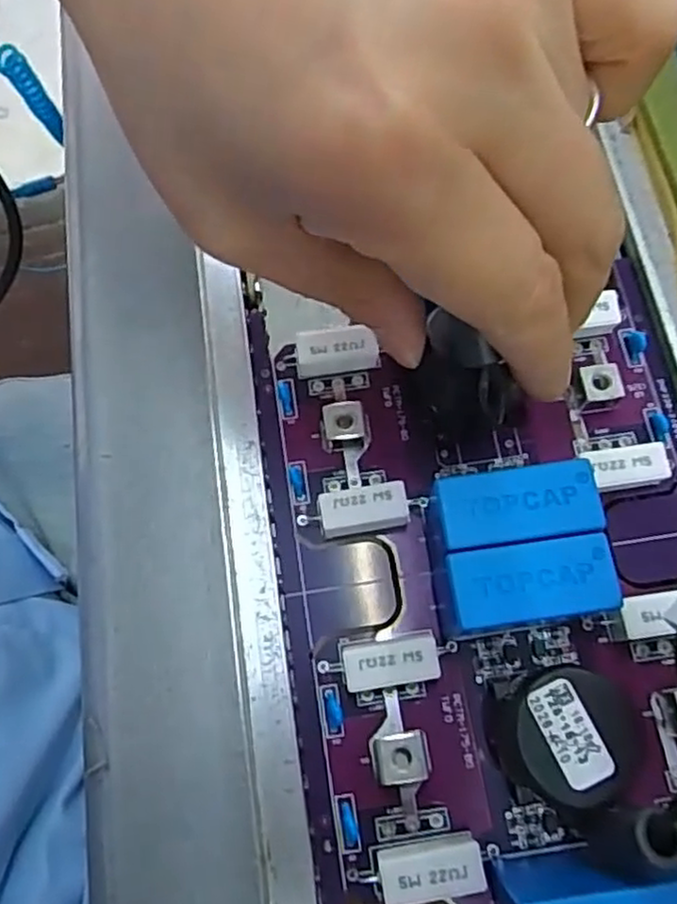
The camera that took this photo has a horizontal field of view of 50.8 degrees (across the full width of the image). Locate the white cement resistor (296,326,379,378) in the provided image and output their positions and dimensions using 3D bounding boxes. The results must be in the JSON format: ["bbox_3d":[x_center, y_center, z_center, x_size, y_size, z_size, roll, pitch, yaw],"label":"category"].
[{"bbox_3d":[-0.001,-0.027,0.194,0.022,0.010,0.009,-8,71,-3],"label":"white cement resistor"}]

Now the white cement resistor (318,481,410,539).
[{"bbox_3d":[0.006,0.015,0.181,0.022,0.011,0.010,-7,71,-3],"label":"white cement resistor"}]

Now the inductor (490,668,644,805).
[{"bbox_3d":[0.049,0.061,0.156,0.026,0.026,0.025,0,71,-1],"label":"inductor"}]

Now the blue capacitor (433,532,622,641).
[{"bbox_3d":[0.041,0.032,0.165,0.036,0.028,0.017,-5,71,-3],"label":"blue capacitor"}]

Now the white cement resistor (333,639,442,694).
[{"bbox_3d":[0.011,0.050,0.168,0.024,0.011,0.010,-7,71,-3],"label":"white cement resistor"}]

